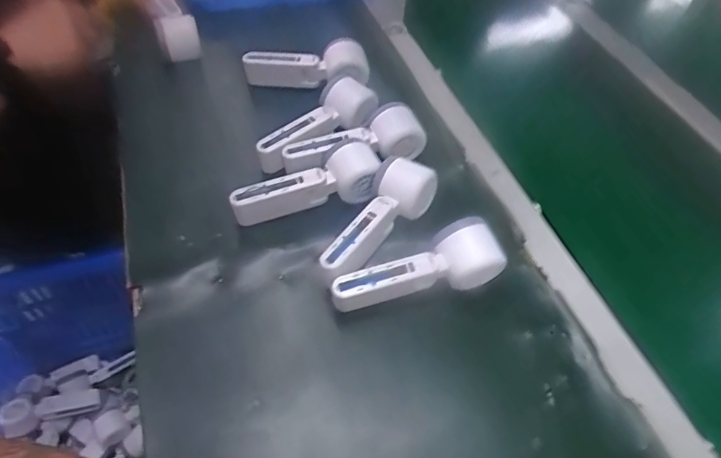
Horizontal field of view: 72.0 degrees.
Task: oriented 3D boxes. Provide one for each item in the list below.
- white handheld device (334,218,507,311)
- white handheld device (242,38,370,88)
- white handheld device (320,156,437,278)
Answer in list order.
[{"bbox_3d":[0.051,0.036,0.475,0.160,0.058,0.050,-9,53,-11],"label":"white handheld device"},{"bbox_3d":[-0.067,-0.206,0.634,0.156,0.076,0.039,-2,52,-5],"label":"white handheld device"},{"bbox_3d":[0.017,-0.005,0.504,0.056,0.060,0.148,27,55,17],"label":"white handheld device"}]

